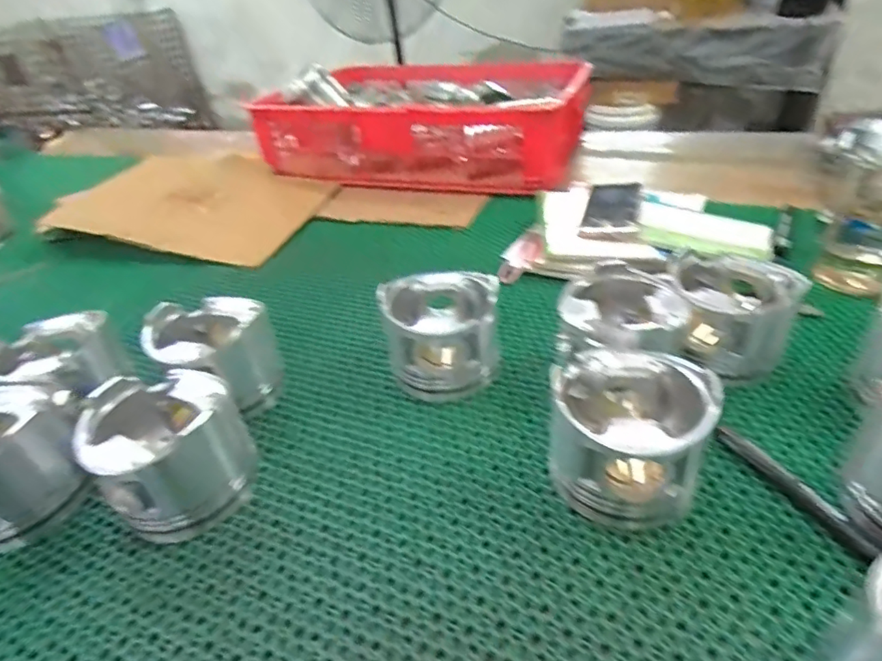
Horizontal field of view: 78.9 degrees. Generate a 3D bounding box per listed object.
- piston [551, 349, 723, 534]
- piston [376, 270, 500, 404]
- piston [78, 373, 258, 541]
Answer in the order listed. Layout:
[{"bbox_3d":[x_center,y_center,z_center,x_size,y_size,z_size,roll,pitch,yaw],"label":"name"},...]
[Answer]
[{"bbox_3d":[0.146,0.077,0.418,0.110,0.095,0.112,14,41,26],"label":"piston"},{"bbox_3d":[0.000,0.000,0.549,0.108,0.101,0.105,-5,37,3],"label":"piston"},{"bbox_3d":[-0.221,0.097,0.444,0.106,0.093,0.106,-28,41,-26],"label":"piston"}]

